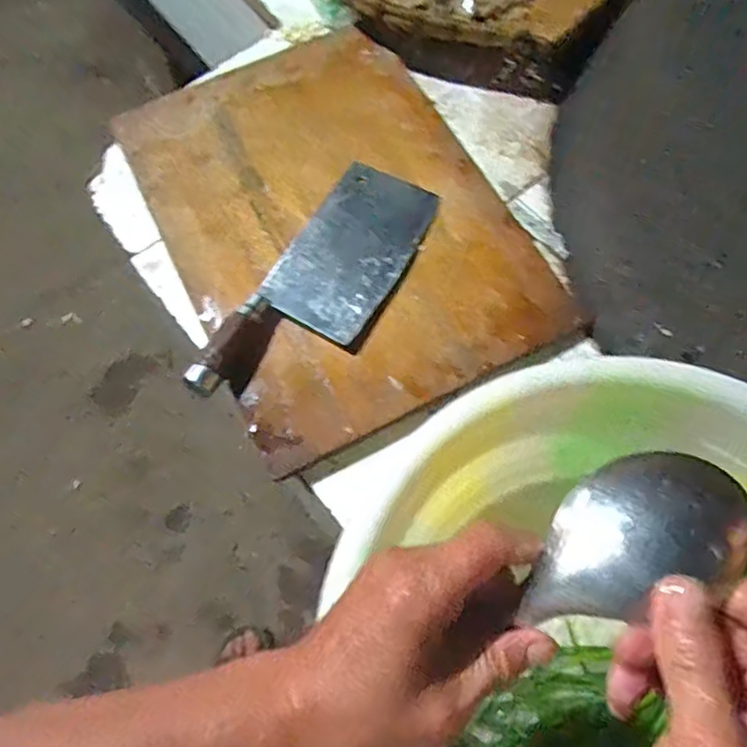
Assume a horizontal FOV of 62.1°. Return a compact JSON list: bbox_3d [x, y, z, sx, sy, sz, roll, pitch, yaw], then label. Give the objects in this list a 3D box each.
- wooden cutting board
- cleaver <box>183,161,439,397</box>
[{"bbox_3d":[-0.042,-0.159,0.627,0.324,0.026,0.446,-26,71,-7],"label":"wooden cutting board"},{"bbox_3d":[-0.046,-0.085,0.584,0.106,0.031,0.289,29,73,12],"label":"cleaver"}]

